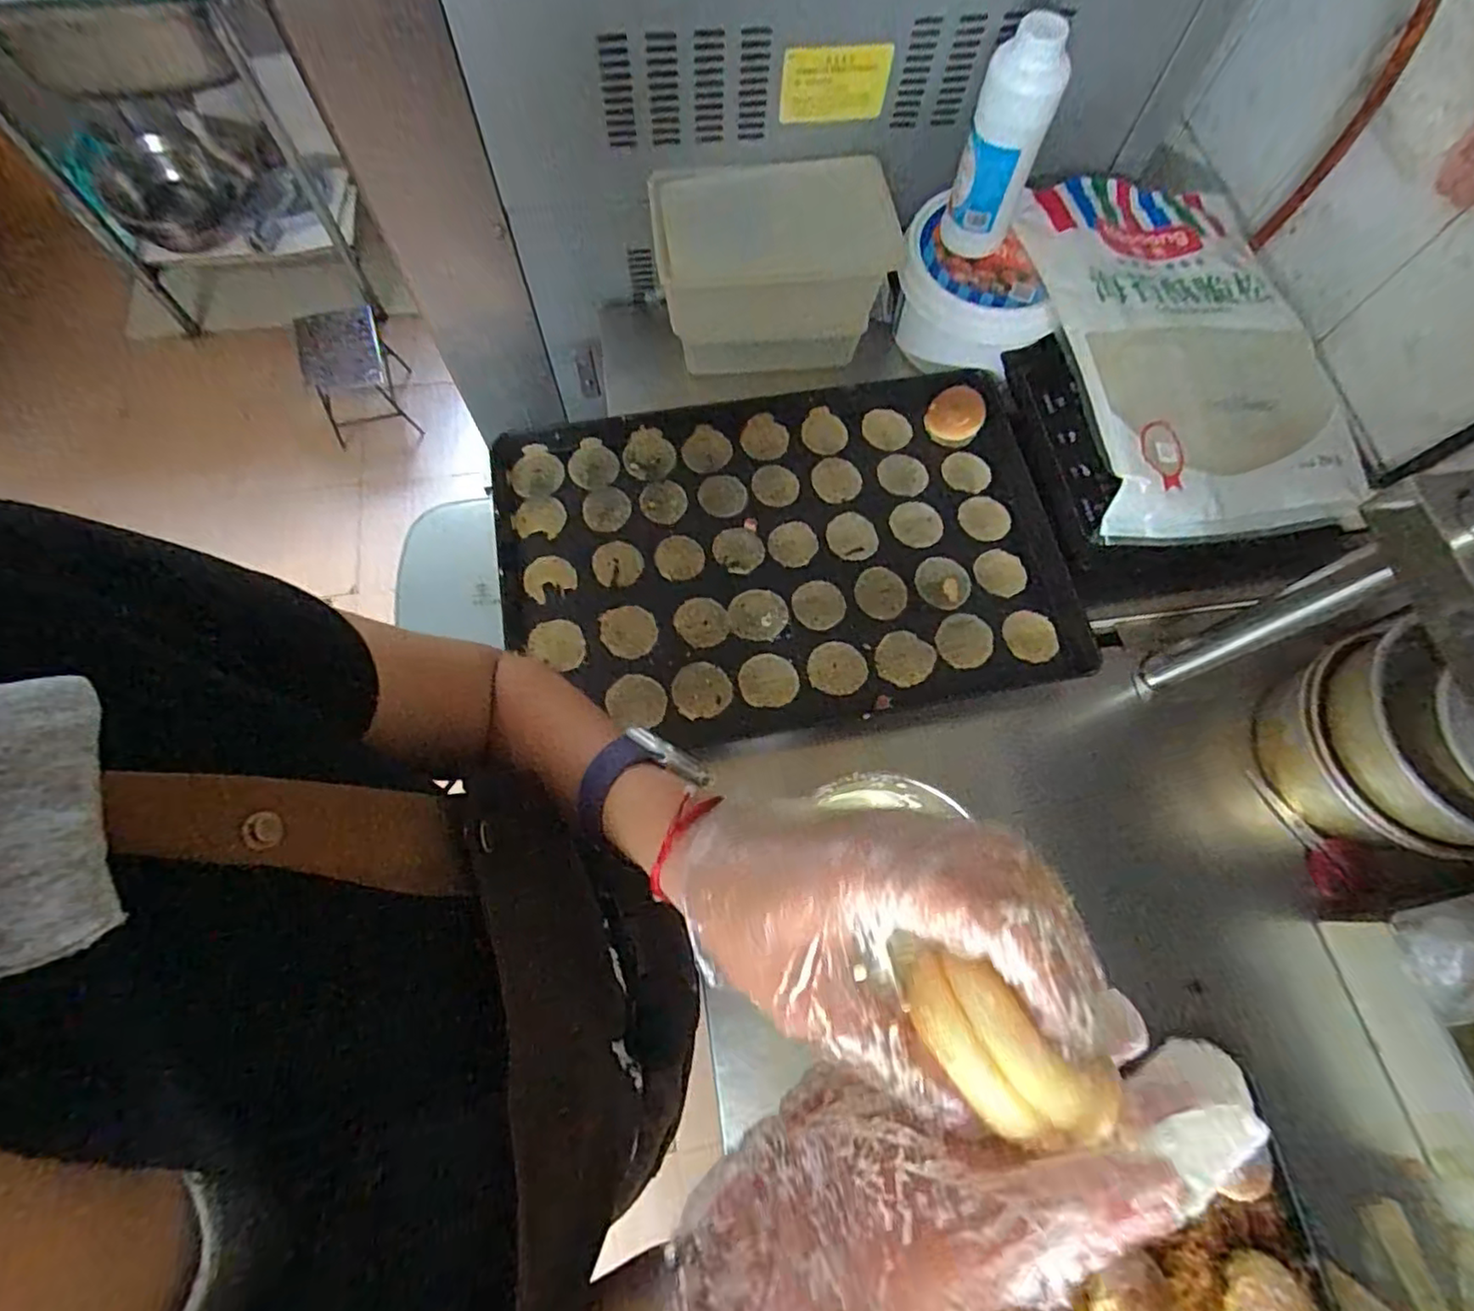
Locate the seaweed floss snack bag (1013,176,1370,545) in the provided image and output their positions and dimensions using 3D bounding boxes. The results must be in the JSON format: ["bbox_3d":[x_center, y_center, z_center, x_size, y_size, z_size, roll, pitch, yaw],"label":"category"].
[{"bbox_3d":[0.497,-0.344,0.721,0.310,0.069,0.449,-7,71,-4],"label":"seaweed floss snack bag"}]

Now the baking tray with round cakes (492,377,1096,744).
[{"bbox_3d":[0.049,-0.119,0.725,0.599,0.037,0.397,-9,71,-5],"label":"baking tray with round cakes"}]

